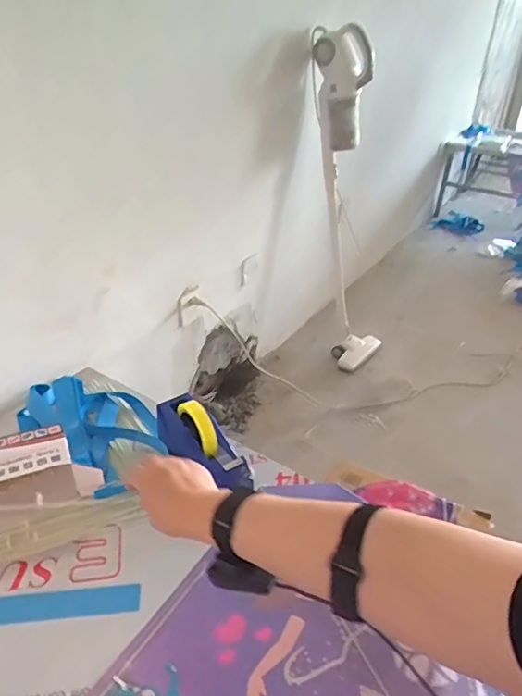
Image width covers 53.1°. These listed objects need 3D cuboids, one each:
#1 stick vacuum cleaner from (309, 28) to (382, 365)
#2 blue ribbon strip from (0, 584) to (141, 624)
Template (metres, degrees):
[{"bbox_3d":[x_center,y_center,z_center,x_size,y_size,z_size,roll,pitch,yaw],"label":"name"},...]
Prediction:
[{"bbox_3d":[0.289,-0.436,1.743,0.307,1.046,0.184,23,38,29],"label":"stick vacuum cleaner"},{"bbox_3d":[-0.302,0.332,0.668,0.285,0.011,0.035,-1,32,-9],"label":"blue ribbon strip"}]

